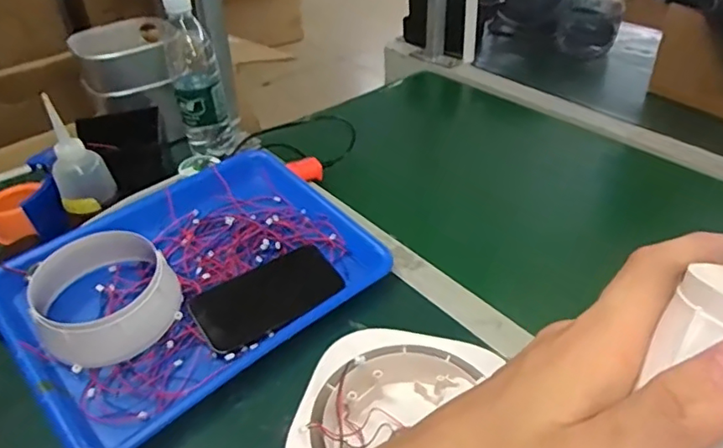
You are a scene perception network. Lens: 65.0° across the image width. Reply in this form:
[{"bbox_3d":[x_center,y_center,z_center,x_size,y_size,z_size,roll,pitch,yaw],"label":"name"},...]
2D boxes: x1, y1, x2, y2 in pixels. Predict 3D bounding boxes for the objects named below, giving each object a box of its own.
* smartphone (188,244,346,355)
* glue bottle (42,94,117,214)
[{"bbox_3d":[-0.090,0.071,0.562,0.144,0.015,0.084,-26,42,-27],"label":"smartphone"},{"bbox_3d":[-0.328,-0.068,0.652,0.055,0.125,0.043,3,37,9],"label":"glue bottle"}]

